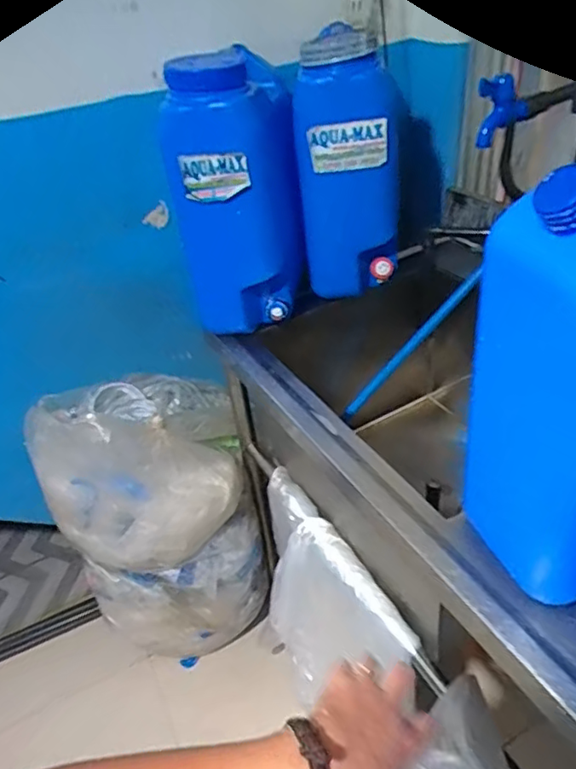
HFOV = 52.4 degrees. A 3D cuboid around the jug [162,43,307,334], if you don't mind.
[{"bbox_3d":[-0.082,-0.317,0.988,0.205,0.413,0.187,-4,37,4],"label":"jug"}]

